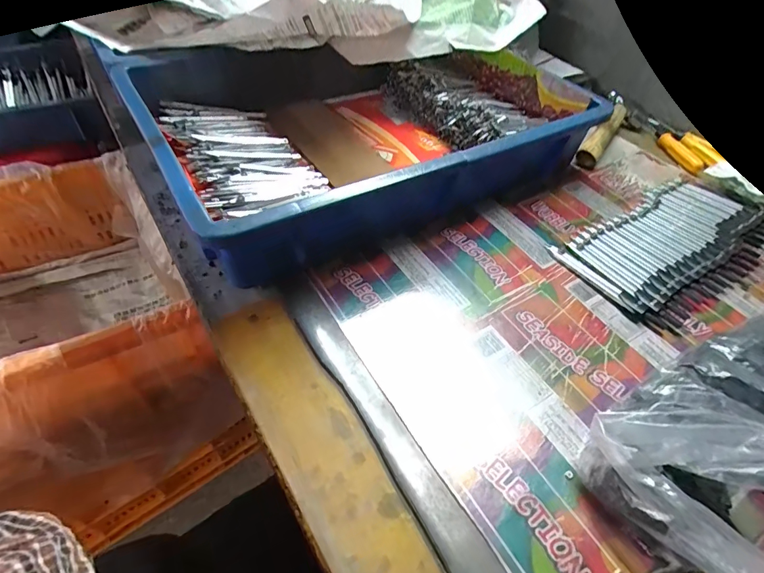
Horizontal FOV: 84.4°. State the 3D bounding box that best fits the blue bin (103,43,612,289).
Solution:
[{"bbox_3d":[-0.022,-0.178,0.452,0.417,0.080,0.303,-24,55,-23],"label":"blue bin"}]

